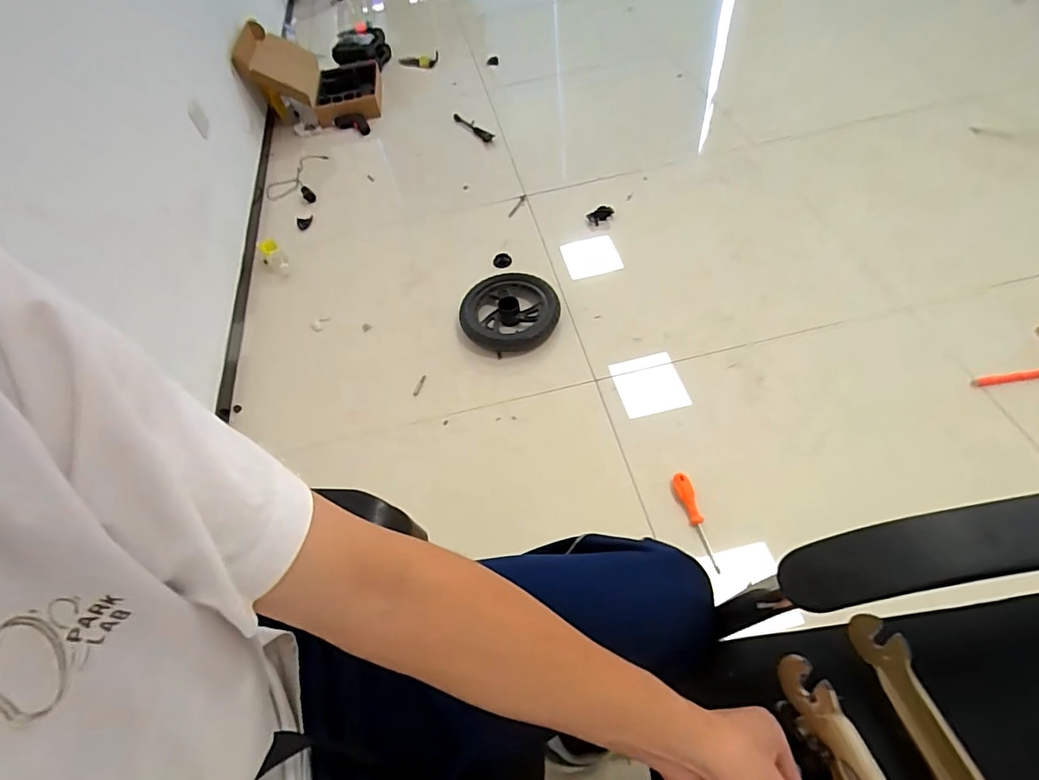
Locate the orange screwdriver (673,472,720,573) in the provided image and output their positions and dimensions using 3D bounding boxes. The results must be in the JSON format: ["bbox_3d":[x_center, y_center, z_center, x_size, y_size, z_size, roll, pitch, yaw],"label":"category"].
[{"bbox_3d":[0.359,0.262,1.012,0.037,0.041,0.195,-17,54,-4],"label":"orange screwdriver"}]

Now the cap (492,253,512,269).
[{"bbox_3d":[-0.052,-0.390,1.531,0.055,0.025,0.055,-3,55,4],"label":"cap"}]

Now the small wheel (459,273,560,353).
[{"bbox_3d":[-0.025,-0.211,1.376,0.255,0.080,0.258,-4,55,6],"label":"small wheel"}]

